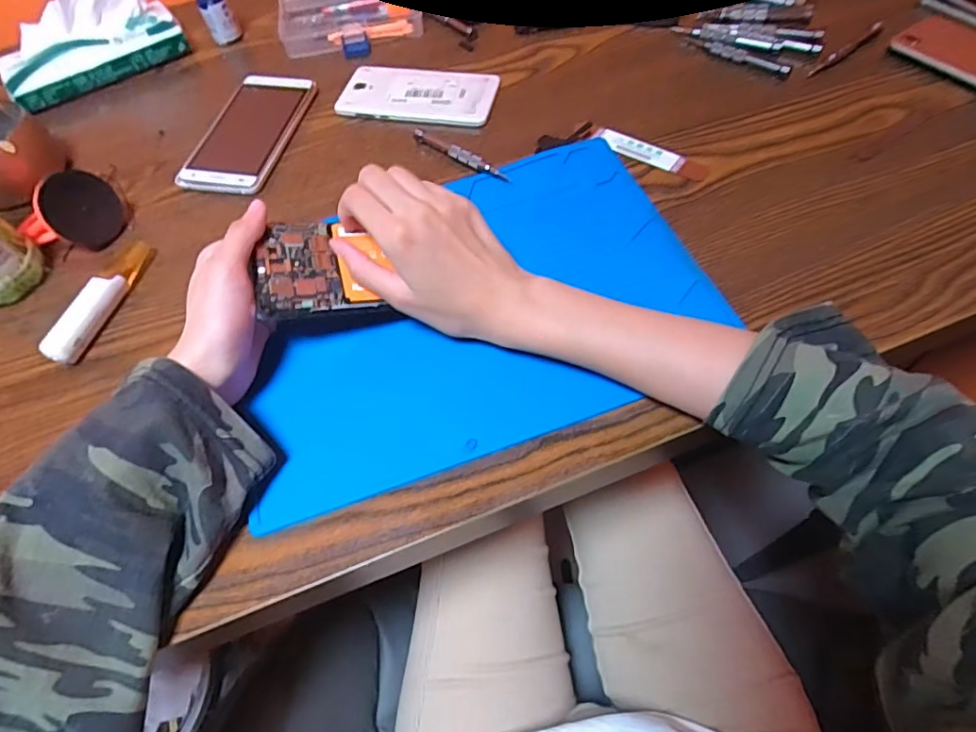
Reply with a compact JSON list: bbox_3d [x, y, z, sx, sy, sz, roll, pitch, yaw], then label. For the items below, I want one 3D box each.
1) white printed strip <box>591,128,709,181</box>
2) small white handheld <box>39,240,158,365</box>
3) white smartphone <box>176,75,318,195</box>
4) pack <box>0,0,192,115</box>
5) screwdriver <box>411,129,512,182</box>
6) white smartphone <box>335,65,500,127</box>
[{"bbox_3d":[0.131,-0.175,0.436,0.098,0.004,0.021,30,66,20],"label":"white printed strip"},{"bbox_3d":[-0.277,-0.049,0.384,0.015,0.019,0.106,9,61,10],"label":"small white handheld"},{"bbox_3d":[-0.214,-0.212,0.482,0.079,0.010,0.148,8,61,9],"label":"white smartphone"},{"bbox_3d":[-0.405,-0.334,0.530,0.169,0.073,0.086,-33,63,-14],"label":"pack"},{"bbox_3d":[-0.024,-0.175,0.442,0.100,0.009,0.011,36,68,22],"label":"screwdriver"},{"bbox_3d":[-0.065,-0.250,0.492,0.142,0.008,0.070,8,61,9],"label":"white smartphone"}]

